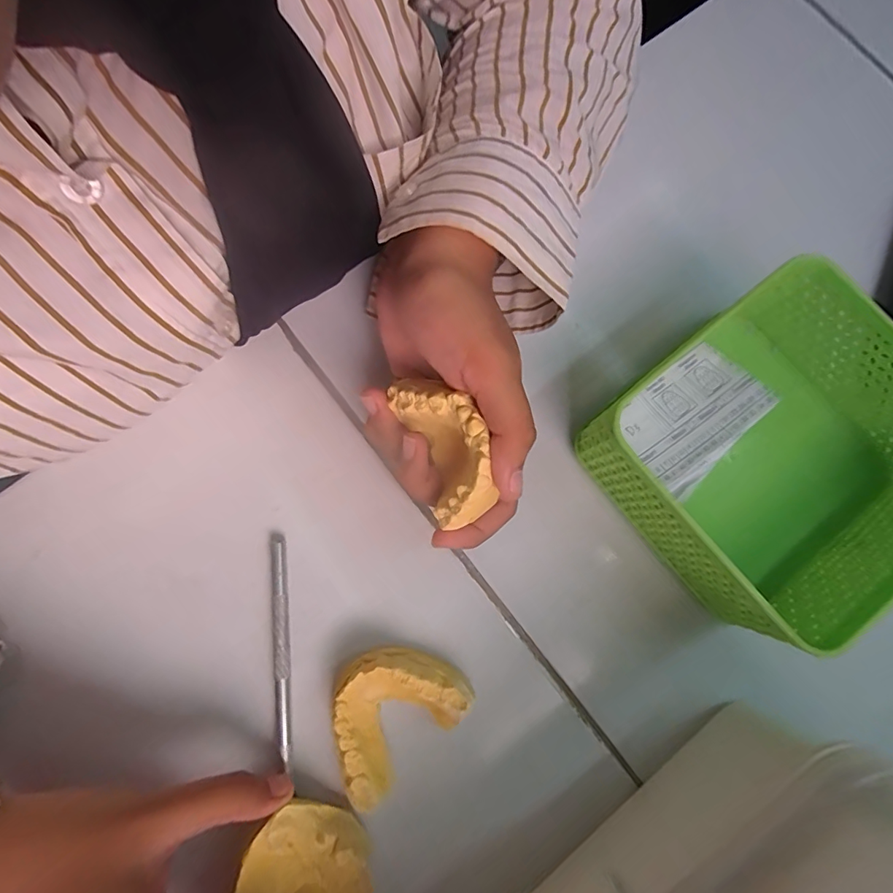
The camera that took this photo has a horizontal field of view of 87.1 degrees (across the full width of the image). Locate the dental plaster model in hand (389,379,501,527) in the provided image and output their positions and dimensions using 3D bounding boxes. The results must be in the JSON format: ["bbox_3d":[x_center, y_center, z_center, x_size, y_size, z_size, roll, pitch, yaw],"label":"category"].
[{"bbox_3d":[0.005,-0.002,0.202,0.037,0.025,0.061,-28,80,36],"label":"dental plaster model in hand"}]

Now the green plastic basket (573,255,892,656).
[{"bbox_3d":[0.153,0.004,0.222,0.129,0.056,0.127,-38,85,-7],"label":"green plastic basket"}]

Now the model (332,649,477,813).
[{"bbox_3d":[-0.028,0.124,0.223,0.069,0.021,0.050,-42,87,-7],"label":"model"}]

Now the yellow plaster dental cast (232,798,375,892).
[{"bbox_3d":[-0.061,0.191,0.202,0.054,0.022,0.055,0,79,1],"label":"yellow plaster dental cast"}]

